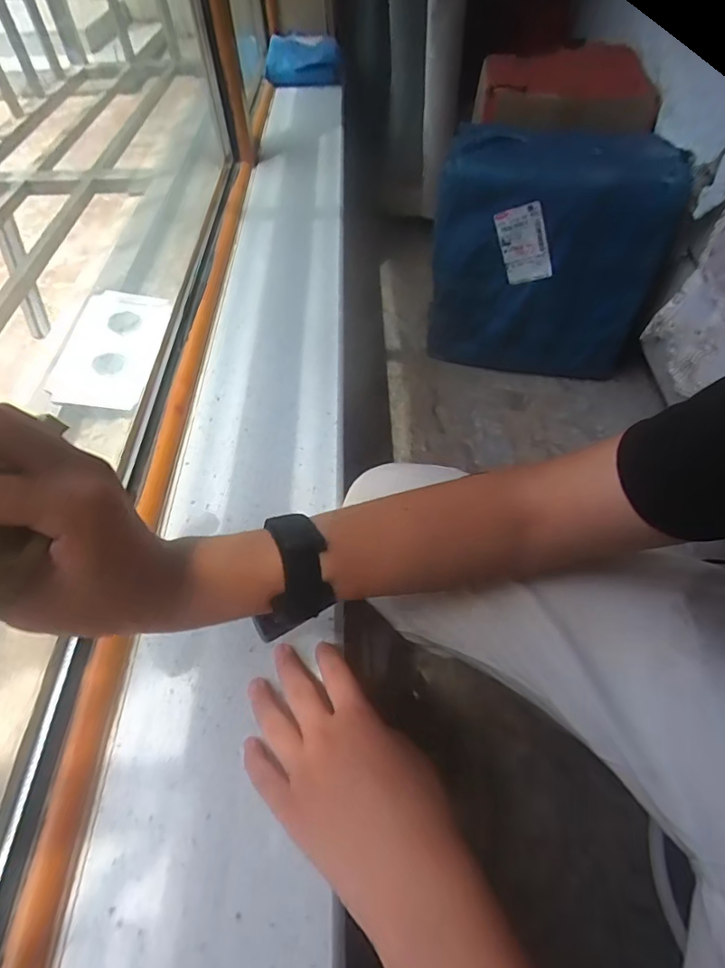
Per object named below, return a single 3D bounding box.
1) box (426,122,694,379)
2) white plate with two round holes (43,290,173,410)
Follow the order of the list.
[{"bbox_3d":[0.330,-0.406,0.953,0.376,0.401,0.175,5,53,5],"label":"box"},{"bbox_3d":[-0.281,-0.157,0.570,0.094,0.005,0.185,7,55,-8],"label":"white plate with two round holes"}]

